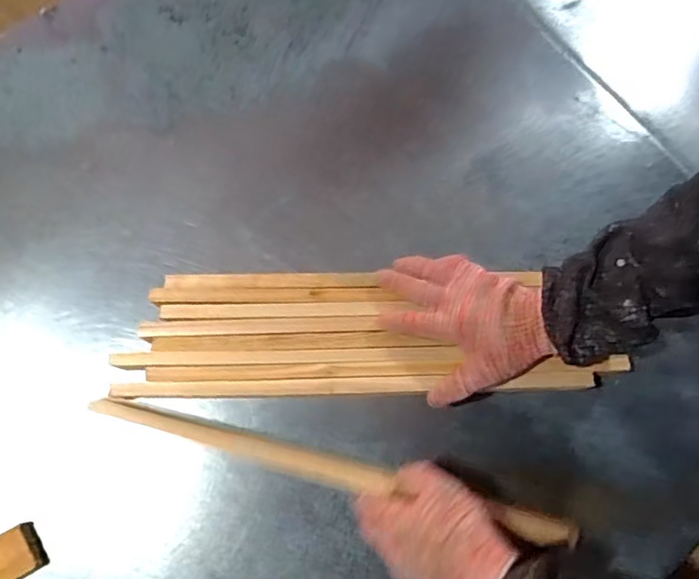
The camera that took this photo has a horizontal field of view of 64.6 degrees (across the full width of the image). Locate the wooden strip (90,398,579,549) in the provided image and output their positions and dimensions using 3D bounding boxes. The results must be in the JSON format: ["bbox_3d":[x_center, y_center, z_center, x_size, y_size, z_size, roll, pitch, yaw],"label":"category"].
[{"bbox_3d":[-0.021,0.181,0.559,0.485,0.037,0.024,14,75,4],"label":"wooden strip"}]

